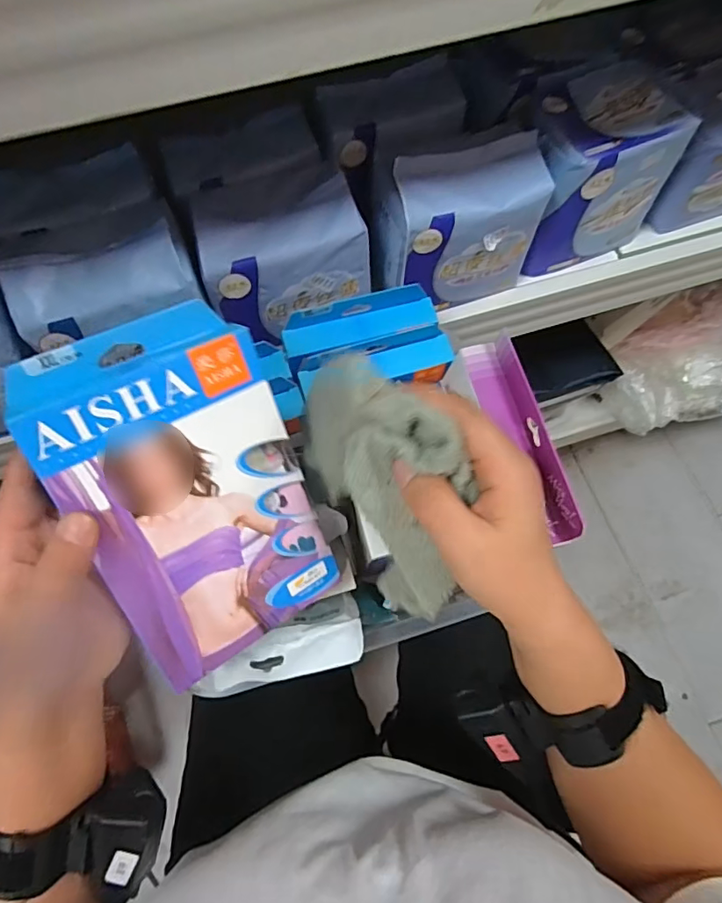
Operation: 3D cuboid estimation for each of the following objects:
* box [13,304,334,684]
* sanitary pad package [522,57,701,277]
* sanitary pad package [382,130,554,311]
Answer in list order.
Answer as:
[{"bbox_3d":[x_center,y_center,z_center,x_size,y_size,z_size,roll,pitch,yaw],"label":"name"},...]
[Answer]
[{"bbox_3d":[-0.094,0.026,0.301,0.120,0.197,0.029,-27,27,-23],"label":"box"},{"bbox_3d":[0.197,-0.249,0.466,0.133,0.123,0.096,-20,68,-6],"label":"sanitary pad package"},{"bbox_3d":[0.082,-0.185,0.437,0.130,0.121,0.063,-19,68,-6],"label":"sanitary pad package"}]

